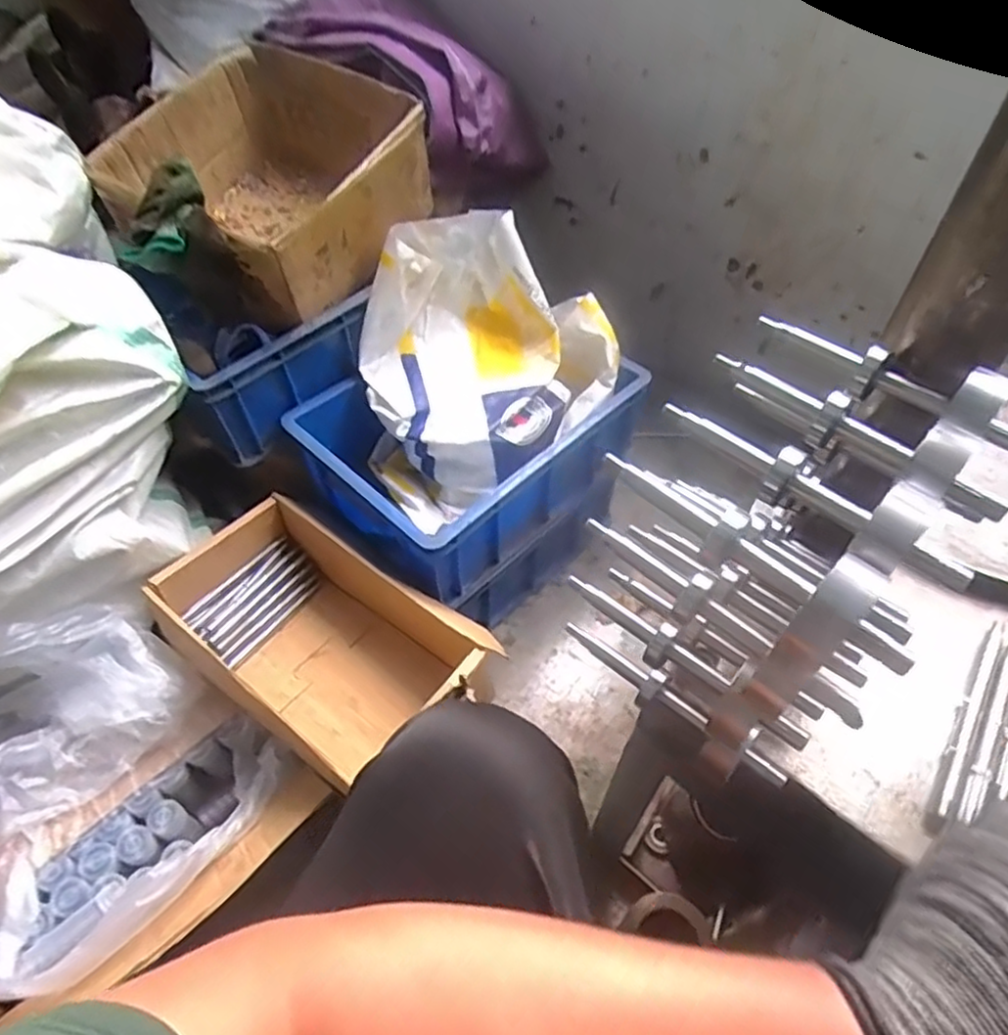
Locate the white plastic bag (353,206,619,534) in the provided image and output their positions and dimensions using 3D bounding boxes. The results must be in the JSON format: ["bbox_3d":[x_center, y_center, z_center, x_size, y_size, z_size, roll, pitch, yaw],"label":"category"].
[{"bbox_3d":[-0.034,-0.202,0.916,0.328,0.256,0.278,-25,56,-19],"label":"white plastic bag"}]

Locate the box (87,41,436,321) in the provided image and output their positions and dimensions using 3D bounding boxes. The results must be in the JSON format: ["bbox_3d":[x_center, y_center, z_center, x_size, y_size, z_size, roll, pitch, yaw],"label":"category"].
[{"bbox_3d":[-0.282,-0.422,0.871,0.291,0.169,0.307,24,55,17],"label":"box"}]

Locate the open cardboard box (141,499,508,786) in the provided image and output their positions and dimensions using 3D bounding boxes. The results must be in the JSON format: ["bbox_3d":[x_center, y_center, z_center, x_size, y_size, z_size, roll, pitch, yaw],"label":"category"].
[{"bbox_3d":[-0.217,0.131,0.818,0.339,0.143,0.236,33,58,23],"label":"open cardboard box"}]

